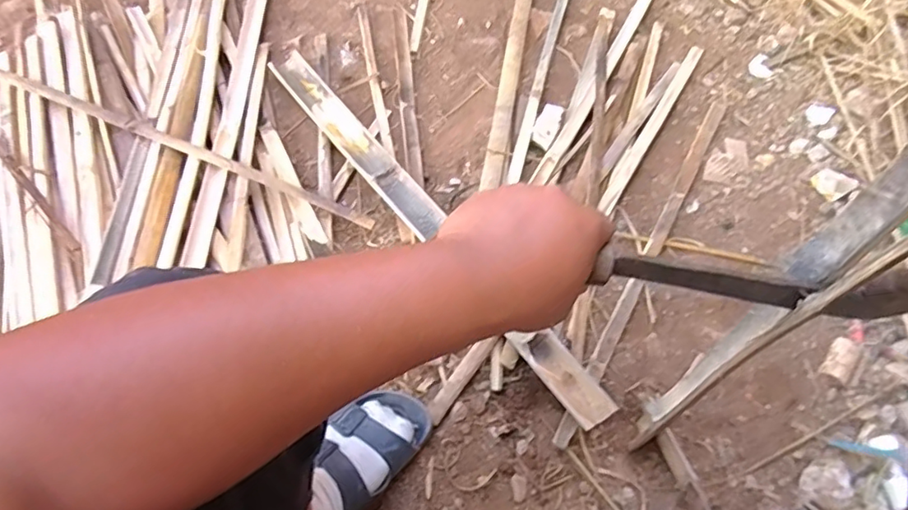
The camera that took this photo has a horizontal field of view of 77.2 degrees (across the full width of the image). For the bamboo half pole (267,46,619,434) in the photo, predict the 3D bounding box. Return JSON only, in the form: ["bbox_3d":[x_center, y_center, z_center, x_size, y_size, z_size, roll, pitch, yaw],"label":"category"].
[{"bbox_3d":[-0.056,-0.068,0.871,0.061,0.042,0.800,-33,69,-22],"label":"bamboo half pole"}]

